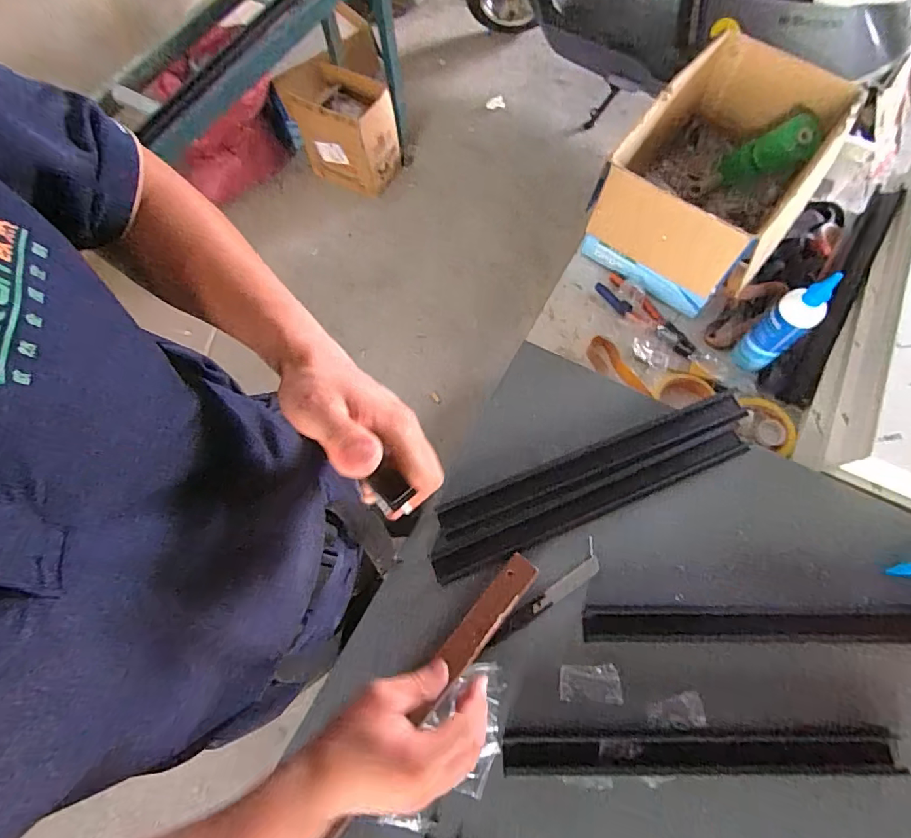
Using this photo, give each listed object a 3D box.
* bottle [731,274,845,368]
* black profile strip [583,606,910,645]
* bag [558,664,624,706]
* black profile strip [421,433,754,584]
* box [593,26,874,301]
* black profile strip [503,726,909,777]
[{"bbox_3d":[0.453,-0.128,0.671,0.041,0.177,0.057,-39,72,-12],"label":"bottle"},{"bbox_3d":[0.353,0.236,0.551,0.401,0.018,0.040,-1,69,2],"label":"black profile strip"},{"bbox_3d":[0.154,0.303,0.552,0.070,0.004,0.038,-1,69,2],"label":"bag"},{"bbox_3d":[0.171,0.106,0.610,0.420,0.018,0.046,-22,69,-6],"label":"black profile strip"},{"bbox_3d":[0.405,-0.386,0.764,0.250,0.196,0.383,30,73,13],"label":"box"},{"bbox_3d":[0.252,0.349,0.508,0.394,0.023,0.040,-2,69,2],"label":"black profile strip"}]

